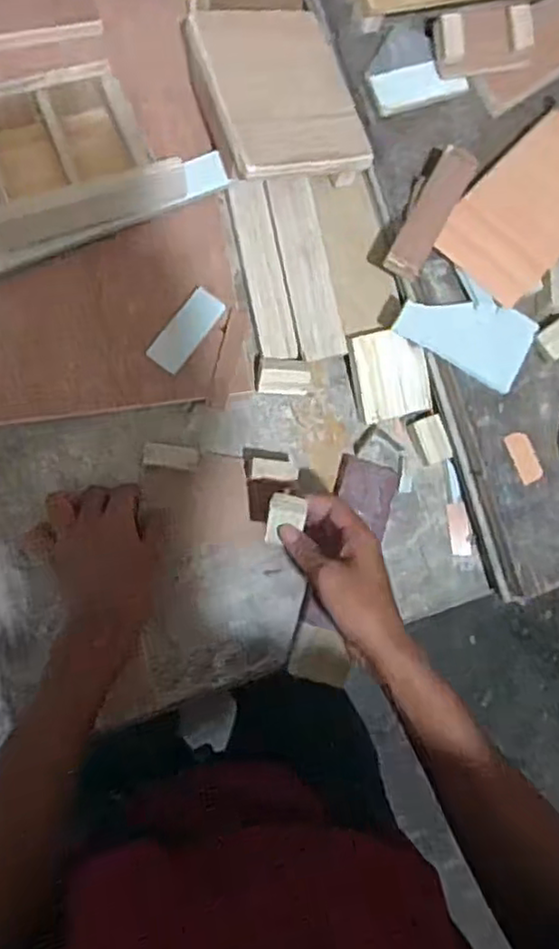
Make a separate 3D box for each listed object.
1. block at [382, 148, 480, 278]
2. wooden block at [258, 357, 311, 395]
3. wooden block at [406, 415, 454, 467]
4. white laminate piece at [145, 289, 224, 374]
[{"bbox_3d":[0.133,-0.227,0.570,0.031,0.014,0.110,28,97,-5],"label":"block"},{"bbox_3d":[0.005,-0.090,0.594,0.047,0.021,0.032,6,84,-10],"label":"wooden block"},{"bbox_3d":[0.142,-0.032,0.616,0.027,0.014,0.043,-21,89,-12],"label":"wooden block"},{"bbox_3d":[-0.082,-0.128,0.583,0.031,0.004,0.077,38,83,-6],"label":"white laminate piece"}]

